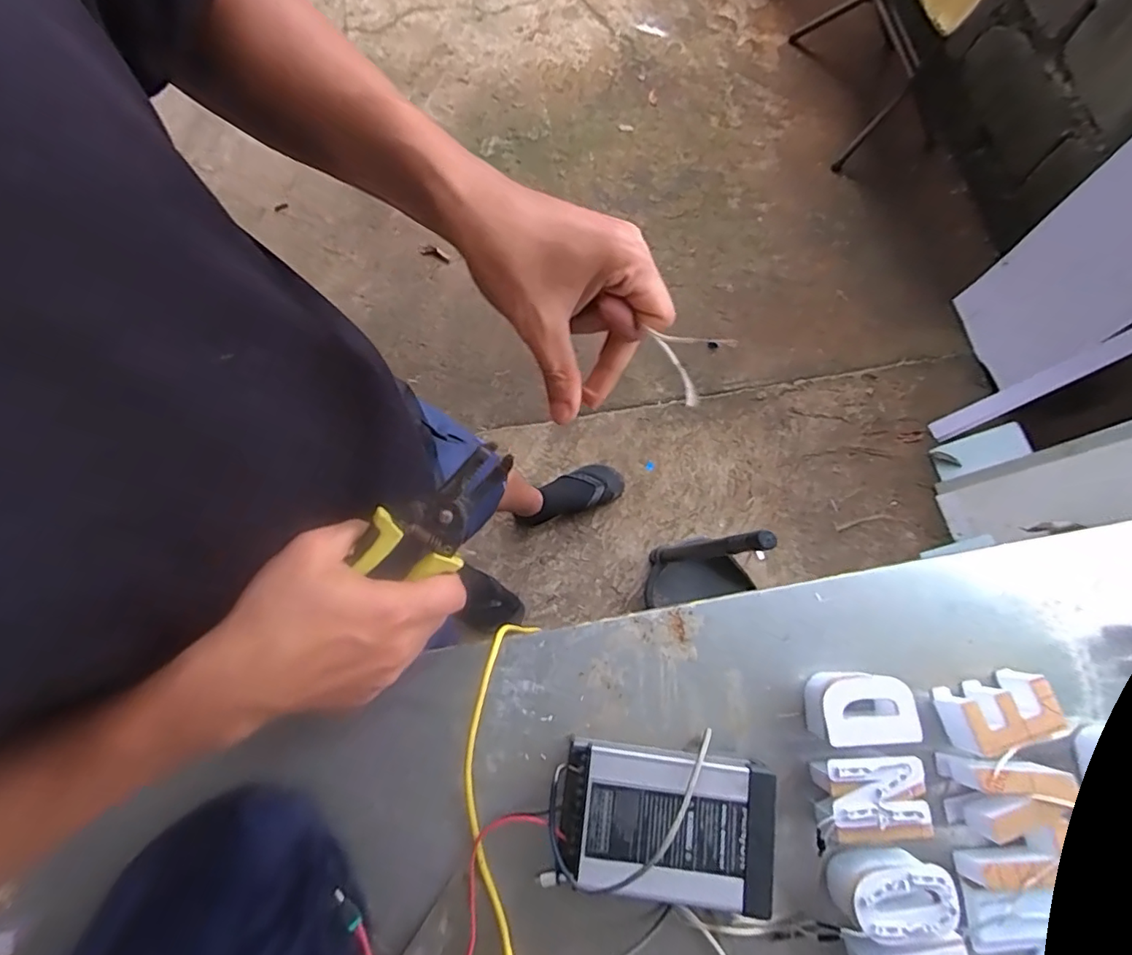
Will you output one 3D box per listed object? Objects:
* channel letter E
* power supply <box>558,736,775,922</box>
[{"bbox_3d":[0.399,0.214,0.517,0.092,0.041,0.055,-18,75,-4],"label":"channel letter E"},{"bbox_3d":[0.083,0.298,0.490,0.182,0.048,0.113,8,75,3],"label":"power supply"}]

